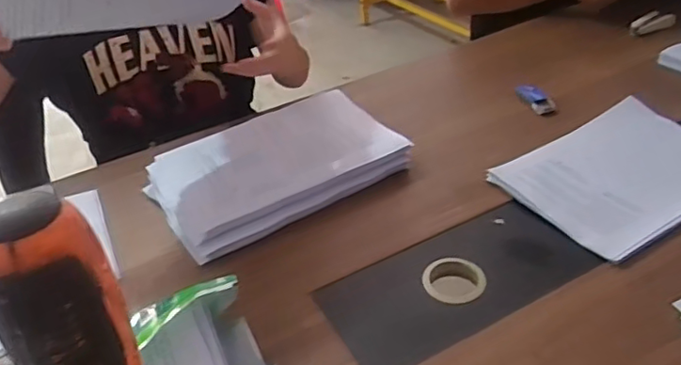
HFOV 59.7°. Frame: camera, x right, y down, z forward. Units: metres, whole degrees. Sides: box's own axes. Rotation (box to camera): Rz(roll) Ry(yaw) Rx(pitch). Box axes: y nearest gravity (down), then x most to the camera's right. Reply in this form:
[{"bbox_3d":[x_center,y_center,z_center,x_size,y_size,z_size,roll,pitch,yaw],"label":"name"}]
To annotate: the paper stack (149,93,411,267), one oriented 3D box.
[{"bbox_3d":[-0.086,-0.032,0.825,0.334,0.051,0.228,-21,39,-18],"label":"paper stack"}]

